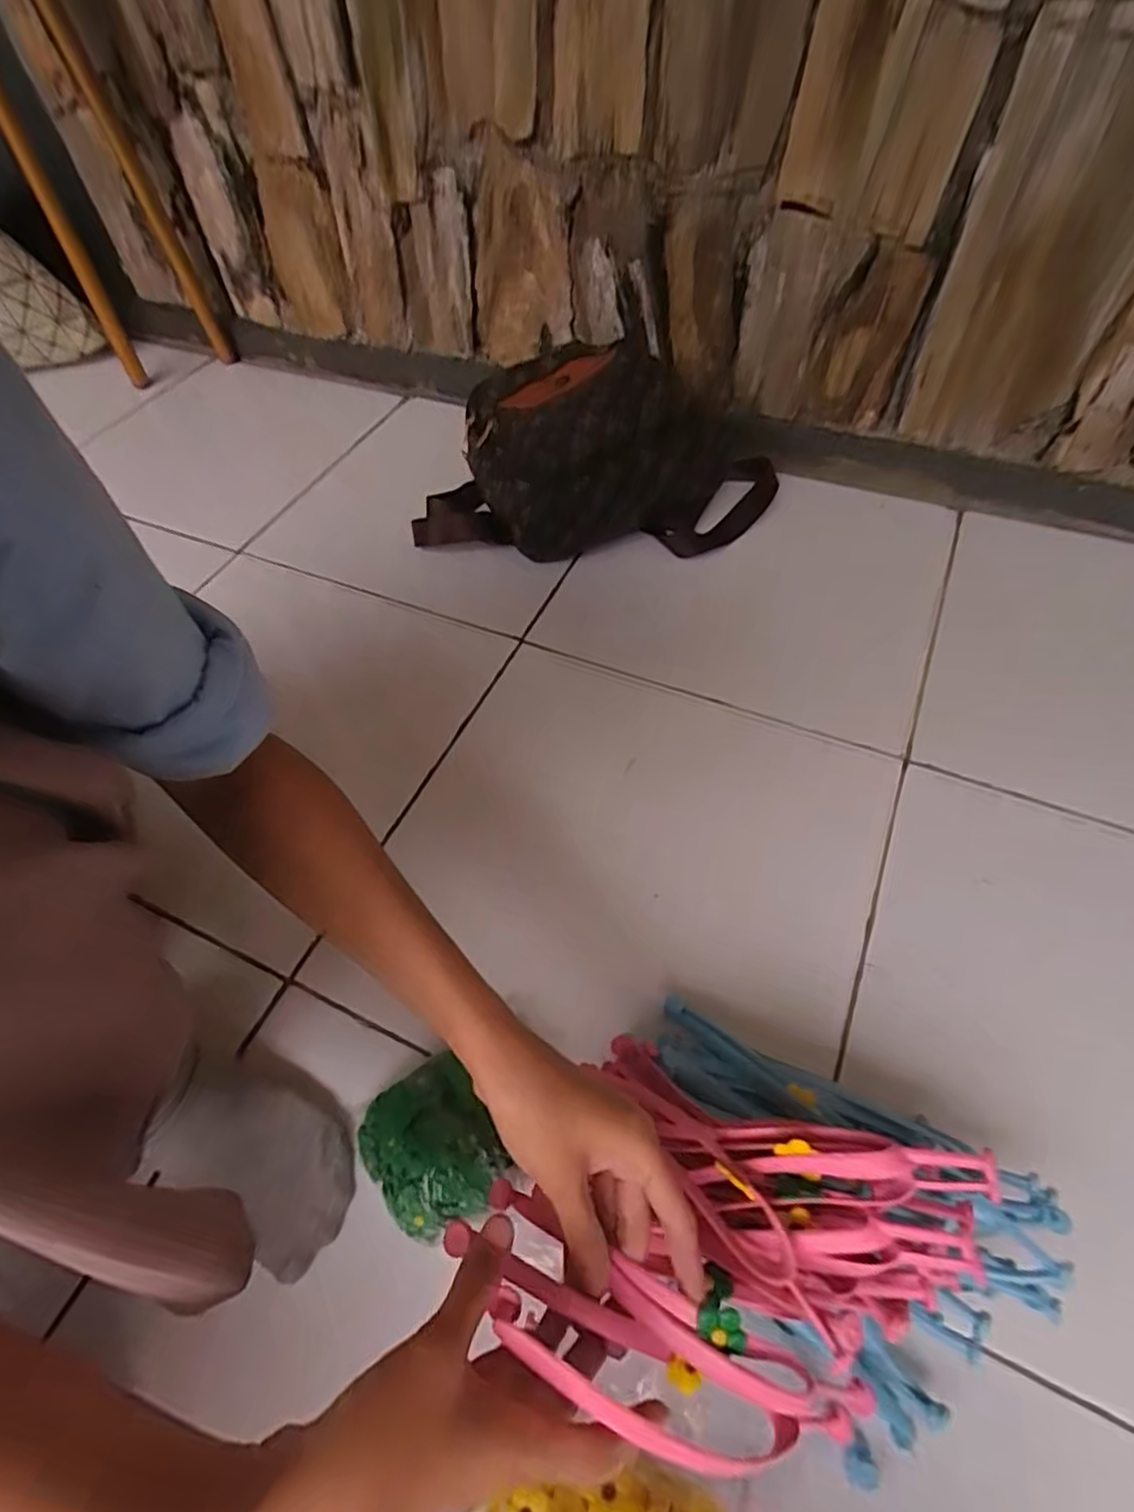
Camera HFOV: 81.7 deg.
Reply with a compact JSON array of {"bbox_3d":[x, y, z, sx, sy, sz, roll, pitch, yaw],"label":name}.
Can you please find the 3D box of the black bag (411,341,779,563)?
[{"bbox_3d":[0.044,-0.361,0.787,0.373,0.148,0.304,17,58,14],"label":"black bag"}]

